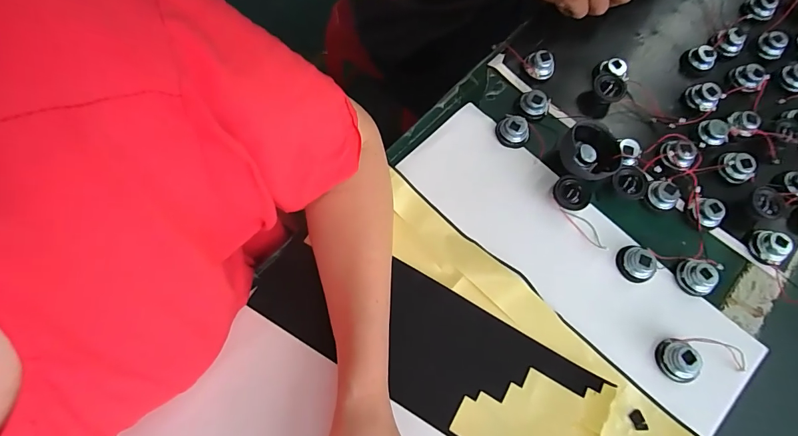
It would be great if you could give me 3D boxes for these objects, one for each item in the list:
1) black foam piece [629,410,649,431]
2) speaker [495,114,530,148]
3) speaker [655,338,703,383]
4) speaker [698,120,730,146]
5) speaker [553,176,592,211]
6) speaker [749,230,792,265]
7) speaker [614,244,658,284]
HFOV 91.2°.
[{"bbox_3d":[0.207,0.175,0.337,0.011,0.004,0.016,-17,73,-7],"label":"black foam piece"},{"bbox_3d":[0.123,-0.093,0.419,0.035,0.019,0.029,30,73,8],"label":"speaker"},{"bbox_3d":[0.251,0.127,0.348,0.032,0.018,0.034,20,72,5],"label":"speaker"},{"bbox_3d":[0.347,-0.095,0.430,0.030,0.011,0.026,1,72,-1],"label":"speaker"},{"bbox_3d":[0.174,-0.023,0.398,0.038,0.018,0.033,14,72,3],"label":"speaker"},{"bbox_3d":[0.371,0.029,0.391,0.031,0.019,0.029,40,75,11],"label":"speaker"},{"bbox_3d":[0.230,0.044,0.378,0.034,0.020,0.029,41,75,11],"label":"speaker"}]

